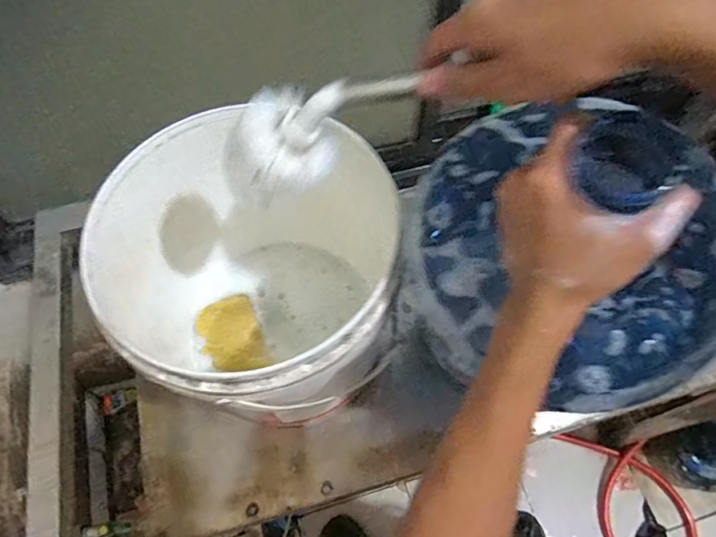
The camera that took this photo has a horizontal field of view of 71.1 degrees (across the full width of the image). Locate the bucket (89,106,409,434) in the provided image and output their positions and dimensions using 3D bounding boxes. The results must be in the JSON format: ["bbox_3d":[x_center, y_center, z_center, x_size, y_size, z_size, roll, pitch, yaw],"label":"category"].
[{"bbox_3d":[-0.104,0.021,0.606,0.300,0.287,0.302,0,65,0],"label":"bucket"}]

